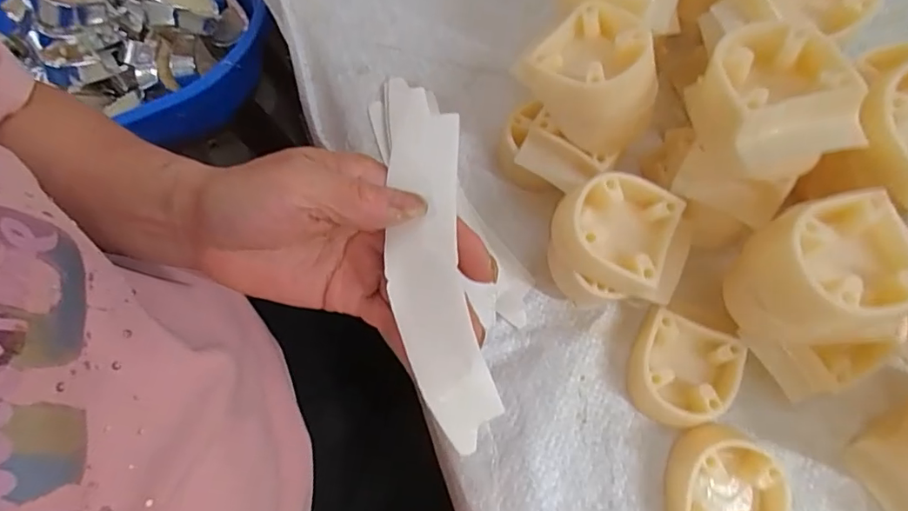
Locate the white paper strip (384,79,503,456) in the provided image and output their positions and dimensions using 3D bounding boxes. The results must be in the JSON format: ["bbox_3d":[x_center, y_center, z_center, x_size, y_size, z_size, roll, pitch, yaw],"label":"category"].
[{"bbox_3d":[-0.010,0.002,0.220,0.036,0.023,0.154,-8,82,0],"label":"white paper strip"}]

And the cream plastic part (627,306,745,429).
[{"bbox_3d":[0.112,0.058,0.260,0.049,0.020,0.050,24,76,9],"label":"cream plastic part"}]

